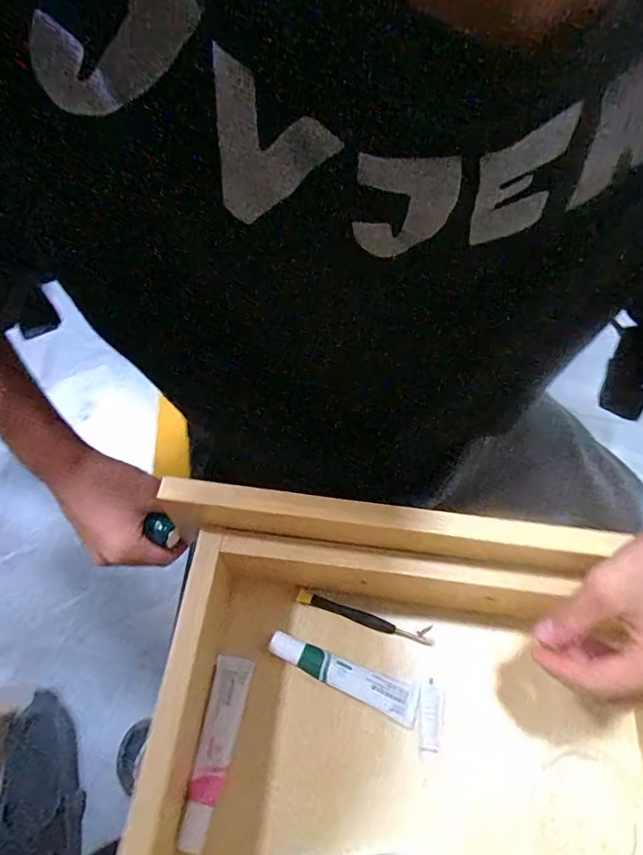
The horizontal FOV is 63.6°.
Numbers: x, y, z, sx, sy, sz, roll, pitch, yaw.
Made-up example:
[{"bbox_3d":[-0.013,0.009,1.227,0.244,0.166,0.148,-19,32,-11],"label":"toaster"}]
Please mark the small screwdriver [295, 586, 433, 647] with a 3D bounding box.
[{"bbox_3d":[0.033,0.155,0.421,0.112,0.006,0.012,20,74,5],"label":"small screwdriver"}]

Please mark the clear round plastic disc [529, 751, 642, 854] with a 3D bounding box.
[{"bbox_3d":[0.182,0.270,0.357,0.068,0.009,0.075,27,74,7],"label":"clear round plastic disc"}]

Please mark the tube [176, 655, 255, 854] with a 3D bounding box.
[{"bbox_3d":[-0.077,0.226,0.369,0.028,0.019,0.115,11,66,4],"label":"tube"}]

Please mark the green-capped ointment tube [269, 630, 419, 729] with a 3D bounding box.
[{"bbox_3d":[0.017,0.187,0.395,0.118,0.014,0.025,25,74,6],"label":"green-capped ointment tube"}]

